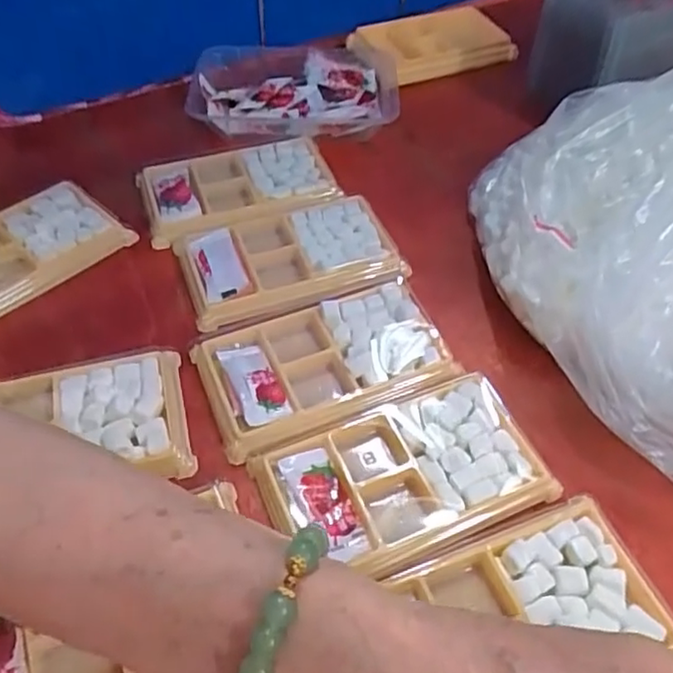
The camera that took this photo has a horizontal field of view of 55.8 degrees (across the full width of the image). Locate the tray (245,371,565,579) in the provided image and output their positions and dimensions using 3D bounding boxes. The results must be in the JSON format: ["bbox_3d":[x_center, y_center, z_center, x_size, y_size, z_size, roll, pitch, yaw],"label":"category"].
[{"bbox_3d":[0.034,0.071,0.318,0.133,0.017,0.078,-18,54,-15],"label":"tray"}]

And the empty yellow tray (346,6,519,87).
[{"bbox_3d":[0.084,-0.273,0.587,0.136,0.028,0.080,-17,54,-14],"label":"empty yellow tray"}]

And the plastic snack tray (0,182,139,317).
[{"bbox_3d":[-0.211,-0.051,0.413,0.077,0.017,0.136,38,60,26],"label":"plastic snack tray"}]

